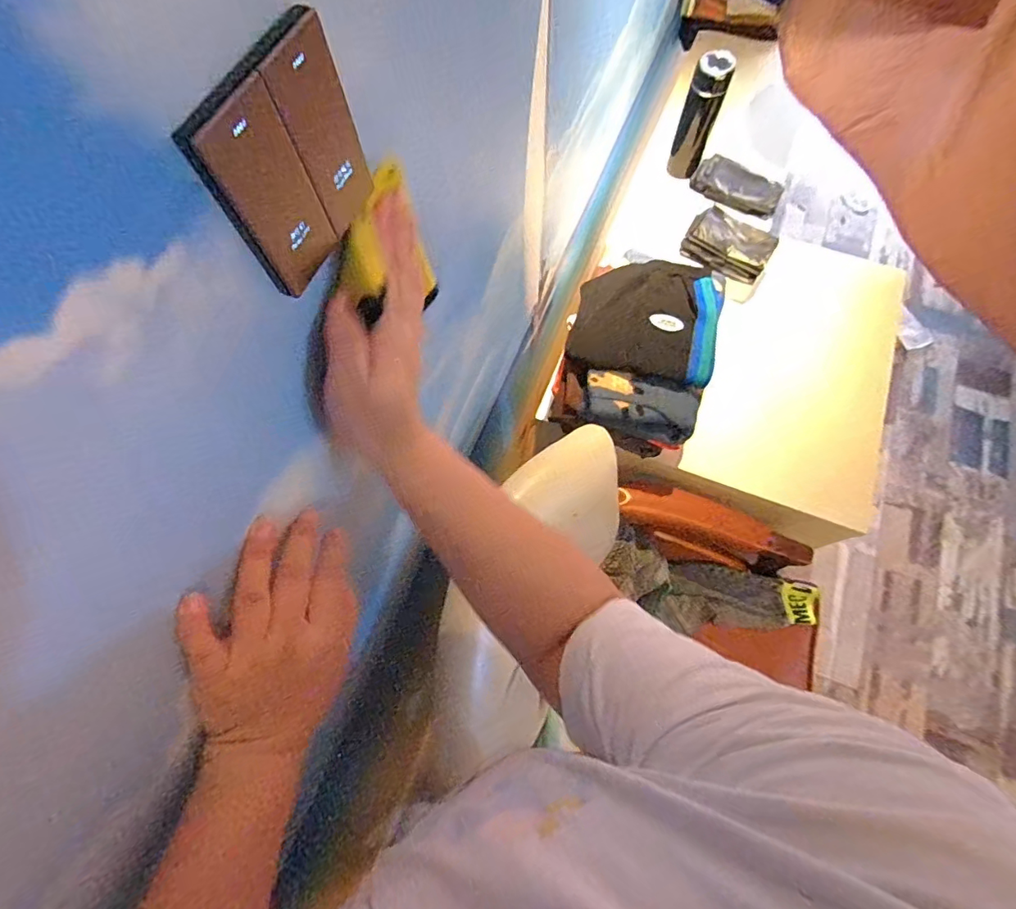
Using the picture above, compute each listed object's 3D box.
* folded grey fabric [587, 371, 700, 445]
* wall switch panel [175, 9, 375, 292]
[{"bbox_3d":[0.217,-0.078,0.801,0.183,0.071,0.077,11,69,7],"label":"folded grey fabric"},{"bbox_3d":[-0.097,-0.132,0.227,0.009,0.087,0.085,26,72,12],"label":"wall switch panel"}]

